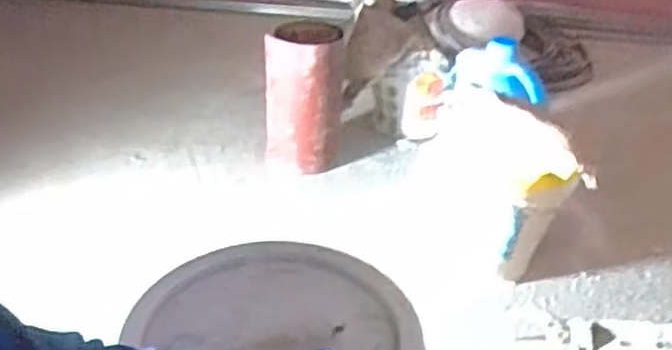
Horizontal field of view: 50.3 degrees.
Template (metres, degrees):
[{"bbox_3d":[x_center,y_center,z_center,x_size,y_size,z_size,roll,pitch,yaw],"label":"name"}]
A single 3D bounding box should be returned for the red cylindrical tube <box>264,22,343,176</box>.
[{"bbox_3d":[-0.070,-0.170,1.562,0.168,0.336,0.203,0,32,-3],"label":"red cylindrical tube"}]

